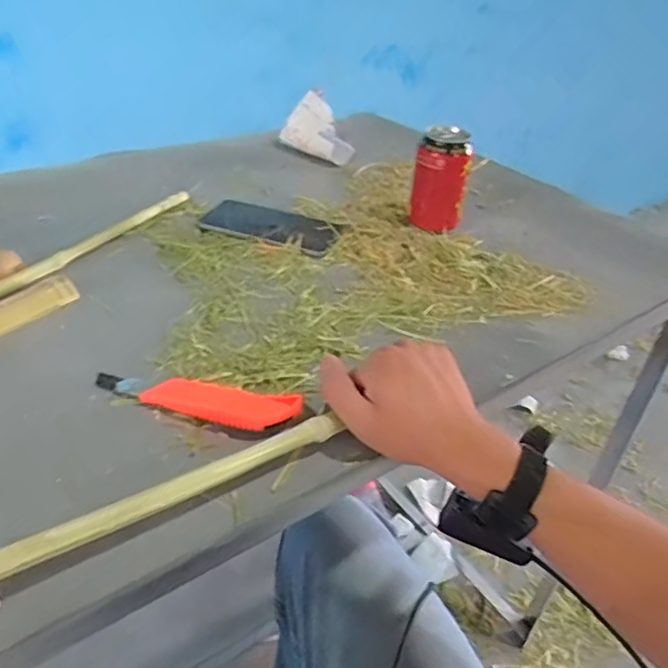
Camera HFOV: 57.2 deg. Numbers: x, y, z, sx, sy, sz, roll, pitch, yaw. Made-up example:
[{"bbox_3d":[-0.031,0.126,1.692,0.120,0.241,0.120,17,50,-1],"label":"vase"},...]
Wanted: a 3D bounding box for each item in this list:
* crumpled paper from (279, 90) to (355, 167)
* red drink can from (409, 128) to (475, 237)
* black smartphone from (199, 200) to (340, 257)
[{"bbox_3d":[-0.020,-0.312,0.931,0.107,0.074,0.071,24,40,23],"label":"crumpled paper"},{"bbox_3d":[0.126,-0.180,0.728,0.063,0.113,0.057,10,37,6],"label":"red drink can"},{"bbox_3d":[-0.072,-0.129,0.721,0.158,0.013,0.074,16,38,14],"label":"black smartphone"}]

